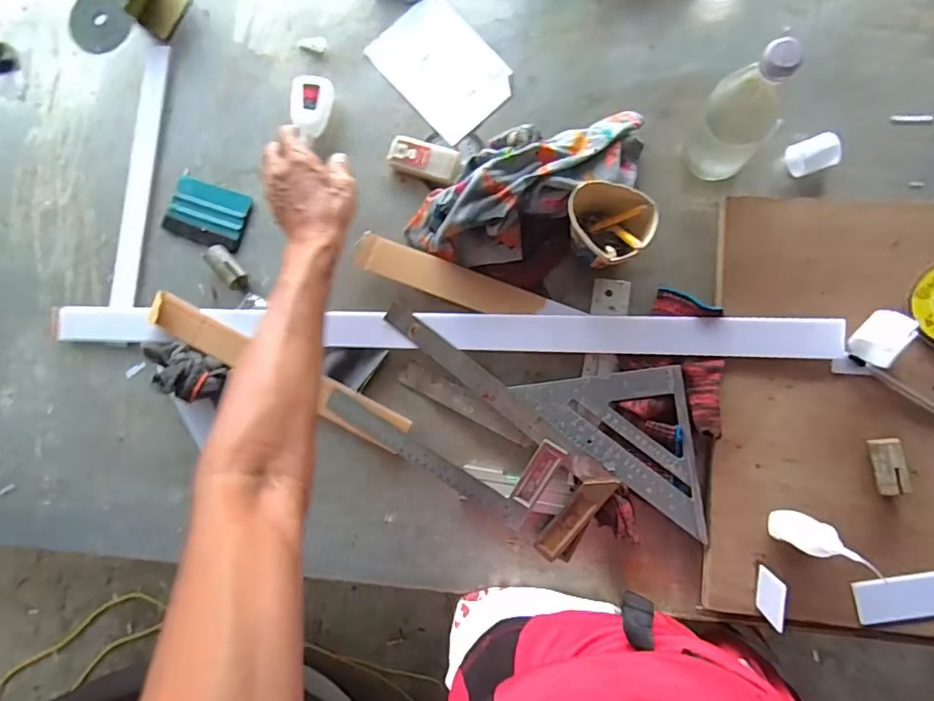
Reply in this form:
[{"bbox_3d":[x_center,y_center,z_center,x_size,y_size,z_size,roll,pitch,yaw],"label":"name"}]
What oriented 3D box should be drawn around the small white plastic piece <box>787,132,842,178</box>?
[{"bbox_3d":[0.361,-0.204,0.557,0.041,0.038,0.036,-18,82,5],"label":"small white plastic piece"}]

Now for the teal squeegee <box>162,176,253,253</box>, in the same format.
[{"bbox_3d":[-0.311,-0.165,0.636,0.102,0.012,0.070,19,87,9],"label":"teal squeegee"}]

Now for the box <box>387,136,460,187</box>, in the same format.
[{"bbox_3d":[-0.048,-0.216,0.610,0.083,0.018,0.040,18,87,9],"label":"box"}]

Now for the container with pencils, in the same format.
[{"bbox_3d":[0.138,-0.118,0.544,0.080,0.096,0.077,-1,84,7],"label":"container with pencils"}]

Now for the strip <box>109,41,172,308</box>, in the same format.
[{"bbox_3d":[-0.402,-0.219,0.655,0.032,0.004,0.331,5,85,8],"label":"strip"}]

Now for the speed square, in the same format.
[{"bbox_3d":[0.149,0.109,0.547,0.163,0.014,0.167,-8,83,7],"label":"speed square"}]

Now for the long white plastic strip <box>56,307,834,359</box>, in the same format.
[{"bbox_3d":[-0.058,-0.021,0.584,0.859,0.016,0.041,1,85,8],"label":"long white plastic strip"}]

